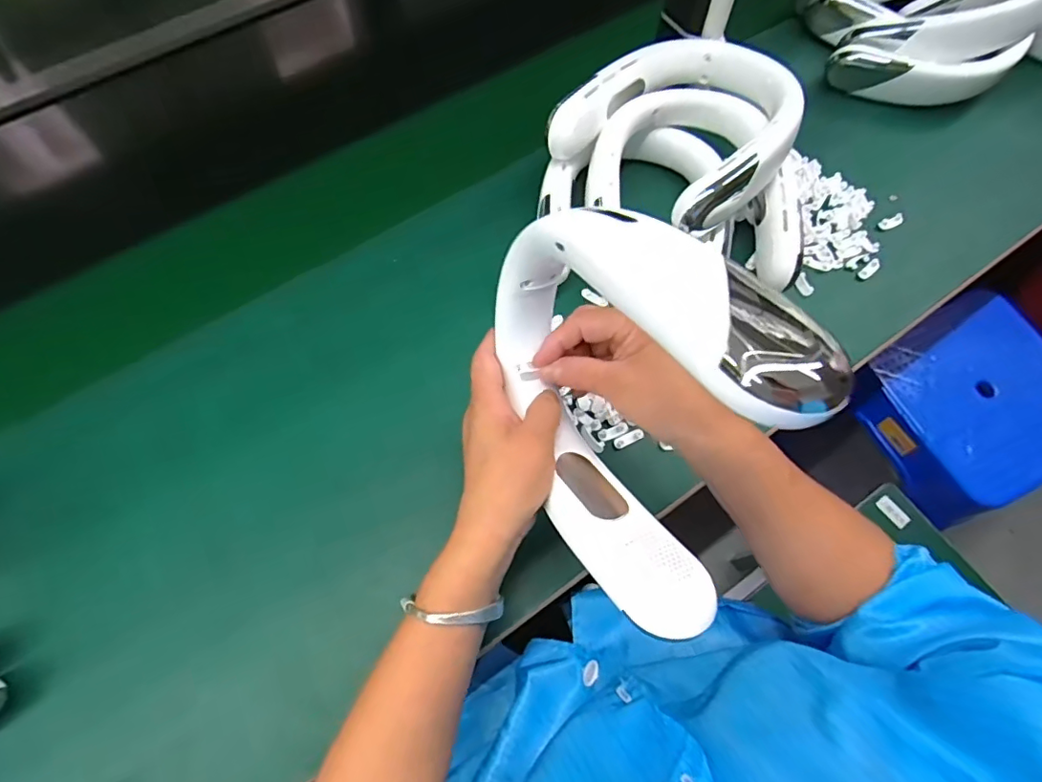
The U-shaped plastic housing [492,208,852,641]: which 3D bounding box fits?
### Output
[{"bbox_3d":[0.060,0.012,0.275,0.098,0.184,0.206,-16,69,-7],"label":"U-shaped plastic housing"}]

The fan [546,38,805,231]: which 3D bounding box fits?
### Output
[{"bbox_3d":[0.153,-0.253,0.503,0.190,0.057,0.190,-43,75,-15],"label":"fan"}]

